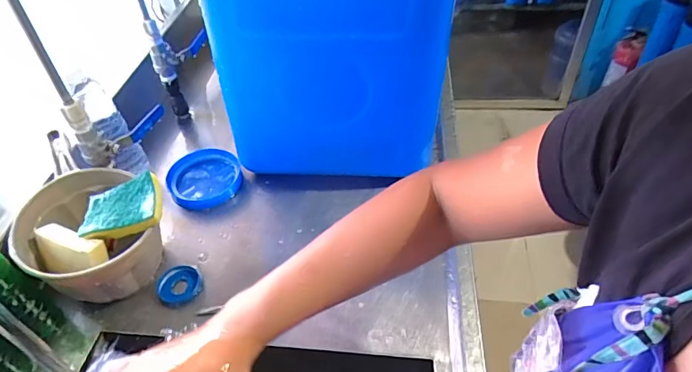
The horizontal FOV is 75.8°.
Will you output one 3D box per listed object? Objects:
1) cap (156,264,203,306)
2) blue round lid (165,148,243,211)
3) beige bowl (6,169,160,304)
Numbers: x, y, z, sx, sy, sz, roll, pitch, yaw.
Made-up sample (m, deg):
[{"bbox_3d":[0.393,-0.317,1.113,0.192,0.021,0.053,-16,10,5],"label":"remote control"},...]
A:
[{"bbox_3d":[-0.228,0.134,0.608,0.054,0.016,0.058,-3,45,3],"label":"cap"},{"bbox_3d":[-0.236,-0.012,0.745,0.117,0.017,0.122,2,51,-3],"label":"blue round lid"},{"bbox_3d":[-0.331,0.074,0.593,0.162,0.124,0.150,-3,45,3],"label":"beige bowl"}]

